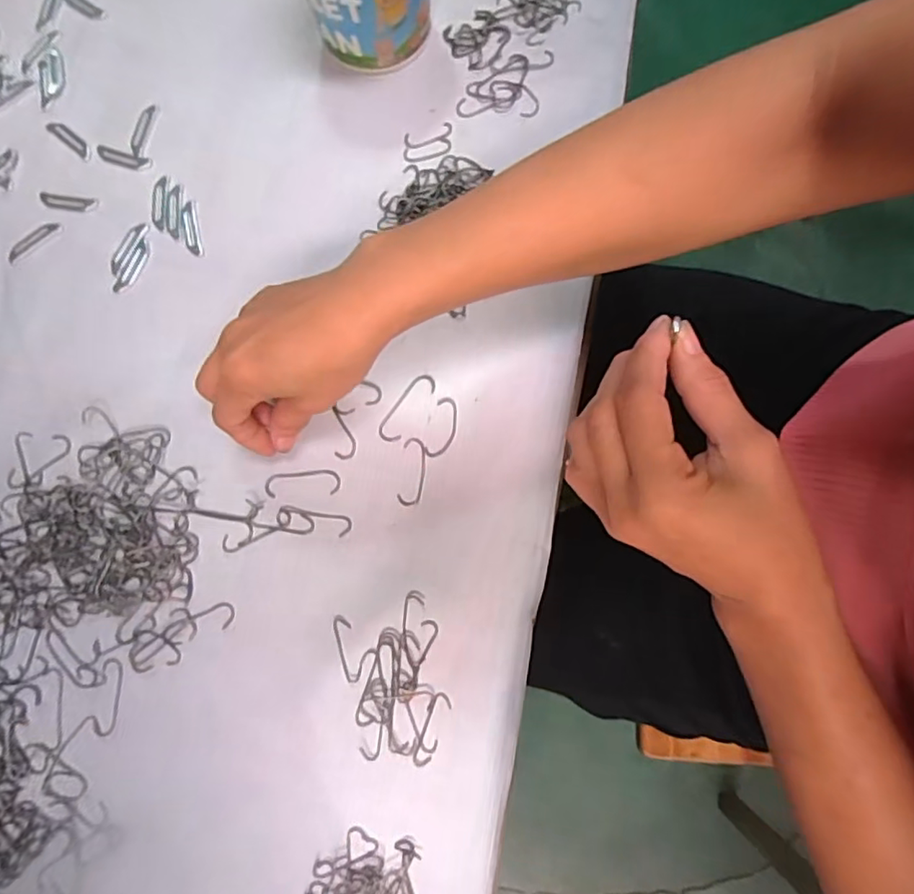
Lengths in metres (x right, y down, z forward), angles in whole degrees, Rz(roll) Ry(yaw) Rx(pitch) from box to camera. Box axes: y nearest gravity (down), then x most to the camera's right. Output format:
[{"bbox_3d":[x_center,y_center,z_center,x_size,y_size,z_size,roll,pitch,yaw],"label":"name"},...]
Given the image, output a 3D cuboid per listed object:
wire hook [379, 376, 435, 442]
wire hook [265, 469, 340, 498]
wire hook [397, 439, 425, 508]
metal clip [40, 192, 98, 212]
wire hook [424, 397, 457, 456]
[{"bbox_3d":[-0.032,-0.025,0.369,0.016,0.004,0.049,36,82,7],"label":"wire hook"},{"bbox_3d":[-0.097,0.023,0.361,0.047,0.004,0.015,-6,80,0],"label":"wire hook"},{"bbox_3d":[-0.028,0.015,0.360,0.015,0.004,0.043,6,80,2],"label":"wire hook"},{"bbox_3d":[-0.272,-0.171,0.404,0.039,0.004,0.011,9,80,3],"label":"metal clip"},{"bbox_3d":[-0.008,-0.012,0.365,0.016,0.004,0.039,15,80,4],"label":"wire hook"}]

